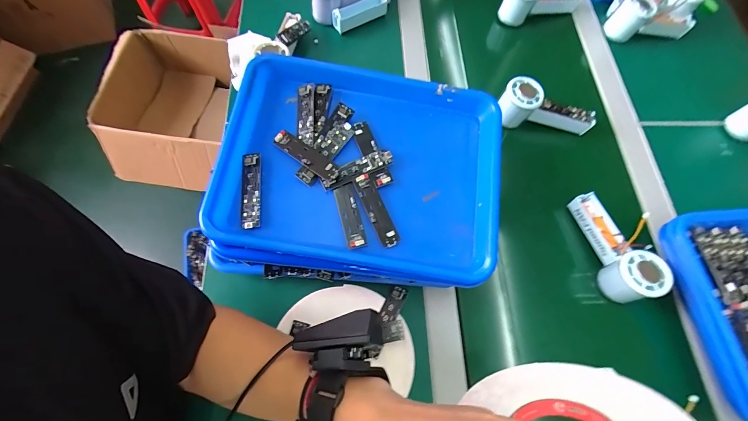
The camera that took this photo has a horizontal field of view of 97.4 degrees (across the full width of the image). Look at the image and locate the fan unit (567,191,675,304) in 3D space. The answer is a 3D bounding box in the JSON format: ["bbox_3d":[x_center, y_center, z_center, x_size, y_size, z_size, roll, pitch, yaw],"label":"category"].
[{"bbox_3d":[0.331,0.044,0.448,0.057,0.063,0.152,-11,70,-5],"label":"fan unit"}]

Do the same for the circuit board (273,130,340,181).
[{"bbox_3d":[-0.081,-0.067,0.395,0.088,0.007,0.023,35,73,11],"label":"circuit board"}]

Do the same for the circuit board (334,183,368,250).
[{"bbox_3d":[-0.028,0.008,0.387,0.024,0.011,0.075,-13,70,-6],"label":"circuit board"}]

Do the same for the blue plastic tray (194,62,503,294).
[{"bbox_3d":[-0.015,-0.046,0.412,0.339,0.078,0.254,7,69,2],"label":"blue plastic tray"}]

